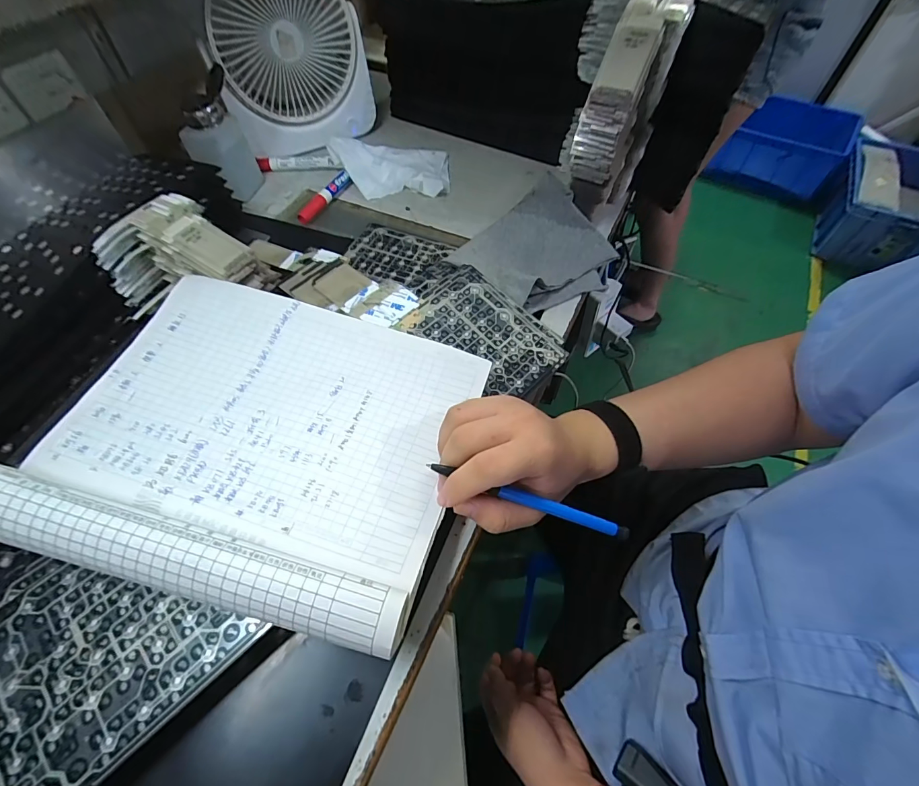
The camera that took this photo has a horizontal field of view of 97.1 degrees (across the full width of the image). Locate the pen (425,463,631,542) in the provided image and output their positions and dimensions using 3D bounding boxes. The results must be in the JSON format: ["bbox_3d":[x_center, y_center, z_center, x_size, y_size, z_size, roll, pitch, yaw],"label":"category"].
[{"bbox_3d":[0.046,0.070,0.263,0.140,0.004,0.009,20,59,-5],"label":"pen"}]

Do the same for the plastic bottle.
[{"bbox_3d":[-0.285,-0.297,0.485,0.034,0.123,0.075,14,59,10],"label":"plastic bottle"}]

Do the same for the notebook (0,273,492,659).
[{"bbox_3d":[-0.149,0.018,0.294,0.292,0.043,0.225,13,59,10],"label":"notebook"}]

